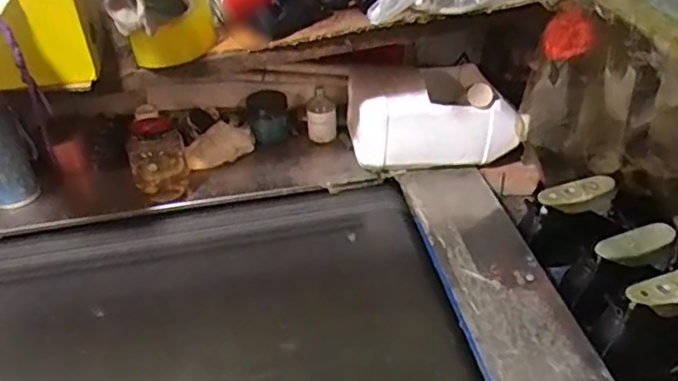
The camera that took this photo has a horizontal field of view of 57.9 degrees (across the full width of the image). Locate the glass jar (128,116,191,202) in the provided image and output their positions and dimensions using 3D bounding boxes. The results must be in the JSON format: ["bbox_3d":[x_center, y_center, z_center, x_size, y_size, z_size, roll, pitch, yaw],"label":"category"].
[{"bbox_3d":[-0.282,-0.052,0.953,0.082,0.131,0.082,-3,39,2],"label":"glass jar"}]

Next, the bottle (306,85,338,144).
[{"bbox_3d":[-0.032,-0.140,1.082,0.053,0.095,0.052,-3,39,2],"label":"bottle"}]

